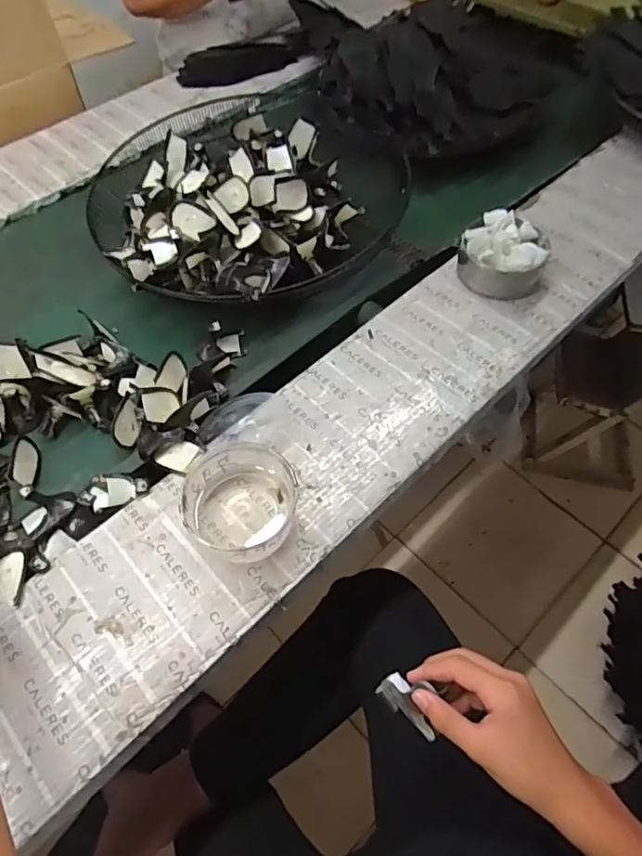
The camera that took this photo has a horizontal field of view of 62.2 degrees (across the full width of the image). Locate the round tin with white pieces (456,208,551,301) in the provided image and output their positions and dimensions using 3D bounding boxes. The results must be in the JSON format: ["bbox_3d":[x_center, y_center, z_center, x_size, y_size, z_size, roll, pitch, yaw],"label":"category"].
[{"bbox_3d":[0.255,-0.244,0.750,0.120,0.075,0.111,10,57,8],"label":"round tin with white pieces"}]

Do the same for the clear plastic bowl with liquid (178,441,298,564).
[{"bbox_3d":[-0.085,0.080,0.560,0.111,0.062,0.114,-1,57,1],"label":"clear plastic bowl with liquid"}]

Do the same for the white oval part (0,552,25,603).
[{"bbox_3d":[-0.329,0.156,0.559,0.030,0.005,0.056,-14,57,-7],"label":"white oval part"}]

